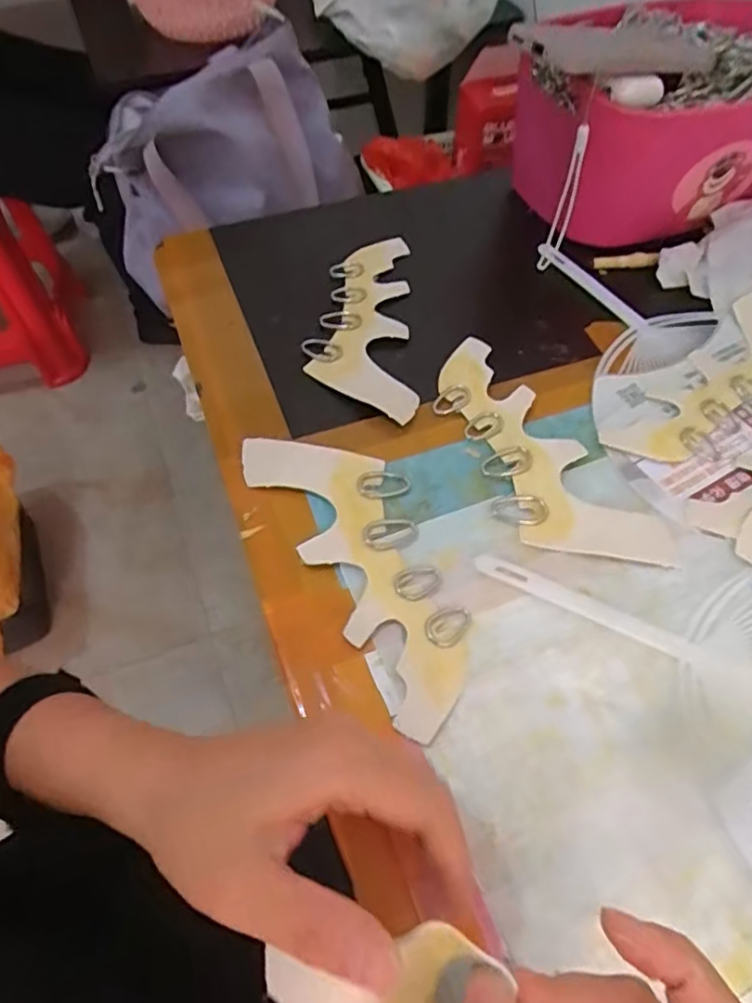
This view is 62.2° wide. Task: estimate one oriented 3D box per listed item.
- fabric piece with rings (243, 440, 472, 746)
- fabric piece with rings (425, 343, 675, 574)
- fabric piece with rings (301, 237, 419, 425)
[{"bbox_3d":[-0.002,0.029,0.374,0.080,0.007,0.209,-26,59,-17],"label":"fabric piece with rings"},{"bbox_3d":[0.099,-0.029,0.410,0.079,0.006,0.206,-27,59,-18],"label":"fabric piece with rings"},{"bbox_3d":[-0.013,-0.143,0.491,0.079,0.009,0.211,0,55,0],"label":"fabric piece with rings"}]

